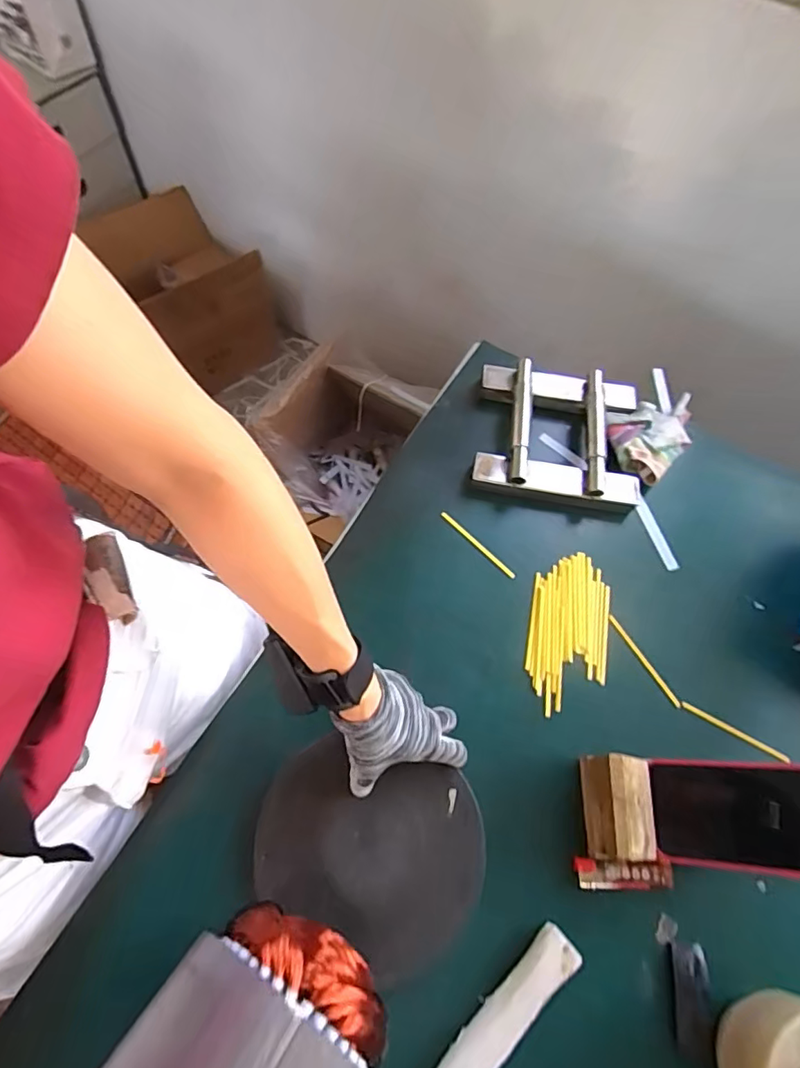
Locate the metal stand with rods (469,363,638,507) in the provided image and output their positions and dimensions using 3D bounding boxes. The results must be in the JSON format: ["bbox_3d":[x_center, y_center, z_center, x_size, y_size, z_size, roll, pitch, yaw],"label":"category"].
[{"bbox_3d":[0.195,-0.125,0.656,0.194,0.050,0.176,9,64,0],"label":"metal stand with rods"}]

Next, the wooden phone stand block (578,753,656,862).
[{"bbox_3d":[0.198,0.243,0.471,0.056,0.065,0.080,5,64,-1],"label":"wooden phone stand block"}]

